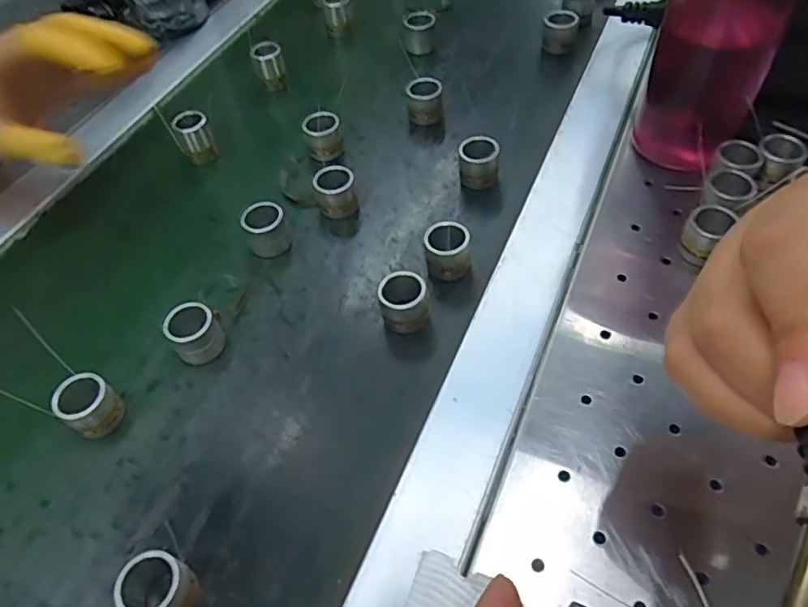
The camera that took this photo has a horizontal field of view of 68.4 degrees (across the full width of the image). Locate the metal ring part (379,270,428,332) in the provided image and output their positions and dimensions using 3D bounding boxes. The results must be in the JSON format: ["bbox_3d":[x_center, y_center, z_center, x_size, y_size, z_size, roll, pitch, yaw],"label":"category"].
[{"bbox_3d":[0.000,0.000,0.309,0.023,0.026,0.023,-3,53,4],"label":"metal ring part"}]

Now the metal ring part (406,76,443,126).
[{"bbox_3d":[0.015,-0.141,0.418,0.024,0.026,0.021,-7,53,1],"label":"metal ring part"}]

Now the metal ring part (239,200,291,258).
[{"bbox_3d":[-0.082,-0.044,0.354,0.024,0.024,0.023,-14,53,-5],"label":"metal ring part"}]

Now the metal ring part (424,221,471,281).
[{"bbox_3d":[0.024,-0.028,0.329,0.023,0.027,0.022,-9,53,-1],"label":"metal ring part"}]

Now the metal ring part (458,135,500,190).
[{"bbox_3d":[0.047,-0.087,0.372,0.024,0.027,0.021,7,54,11],"label":"metal ring part"}]

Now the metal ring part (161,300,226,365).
[{"bbox_3d":[-0.109,0.015,0.312,0.021,0.024,0.025,35,64,28],"label":"metal ring part"}]

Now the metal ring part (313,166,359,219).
[{"bbox_3d":[-0.042,-0.068,0.368,0.023,0.025,0.023,-11,53,-2],"label":"metal ring part"}]

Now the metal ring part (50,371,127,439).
[{"bbox_3d":[-0.154,0.049,0.291,0.022,0.023,0.025,32,62,26],"label":"metal ring part"}]

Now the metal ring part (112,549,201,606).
[{"bbox_3d":[-0.098,0.114,0.237,0.023,0.024,0.025,-3,53,4],"label":"metal ring part"}]

